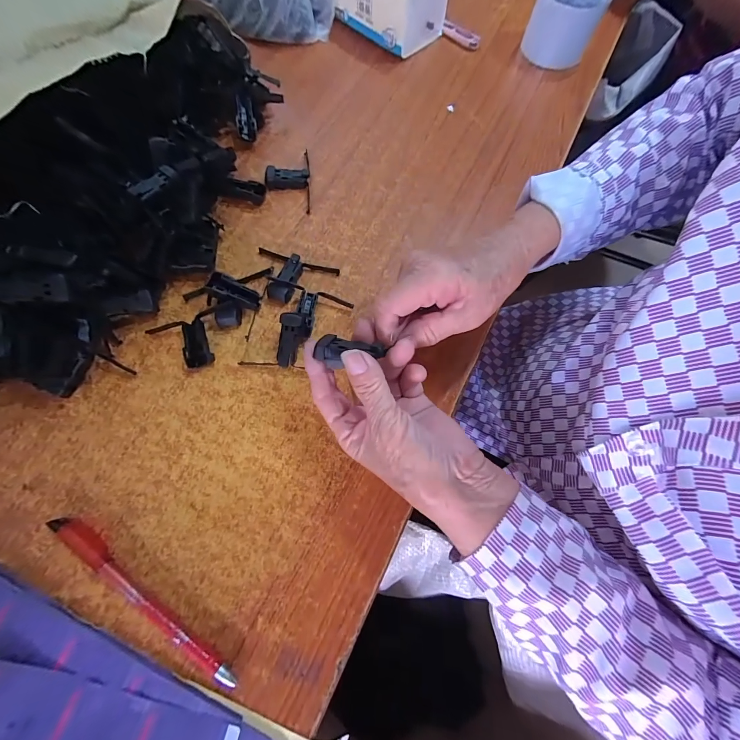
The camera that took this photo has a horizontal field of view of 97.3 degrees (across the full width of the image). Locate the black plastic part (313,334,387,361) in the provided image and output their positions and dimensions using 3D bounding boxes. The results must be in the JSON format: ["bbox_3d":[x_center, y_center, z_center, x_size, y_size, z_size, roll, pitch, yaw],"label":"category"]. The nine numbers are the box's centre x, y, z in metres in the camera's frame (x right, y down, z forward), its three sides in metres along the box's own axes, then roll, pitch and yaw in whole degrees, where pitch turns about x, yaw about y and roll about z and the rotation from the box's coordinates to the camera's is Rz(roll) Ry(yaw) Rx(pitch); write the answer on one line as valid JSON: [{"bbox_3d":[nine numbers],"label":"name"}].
[{"bbox_3d":[-0.014,-0.015,0.232,0.050,0.017,0.021,3,71,13],"label":"black plastic part"}]

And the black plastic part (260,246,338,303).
[{"bbox_3d":[-0.079,-0.091,0.319,0.081,0.016,0.051,17,71,4],"label":"black plastic part"}]

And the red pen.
[{"bbox_3d":[-0.164,0.163,0.231,0.172,0.009,0.016,37,74,10],"label":"red pen"}]

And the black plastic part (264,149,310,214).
[{"bbox_3d":[-0.091,-0.214,0.361,0.046,0.017,0.079,-4,71,-3],"label":"black plastic part"}]

